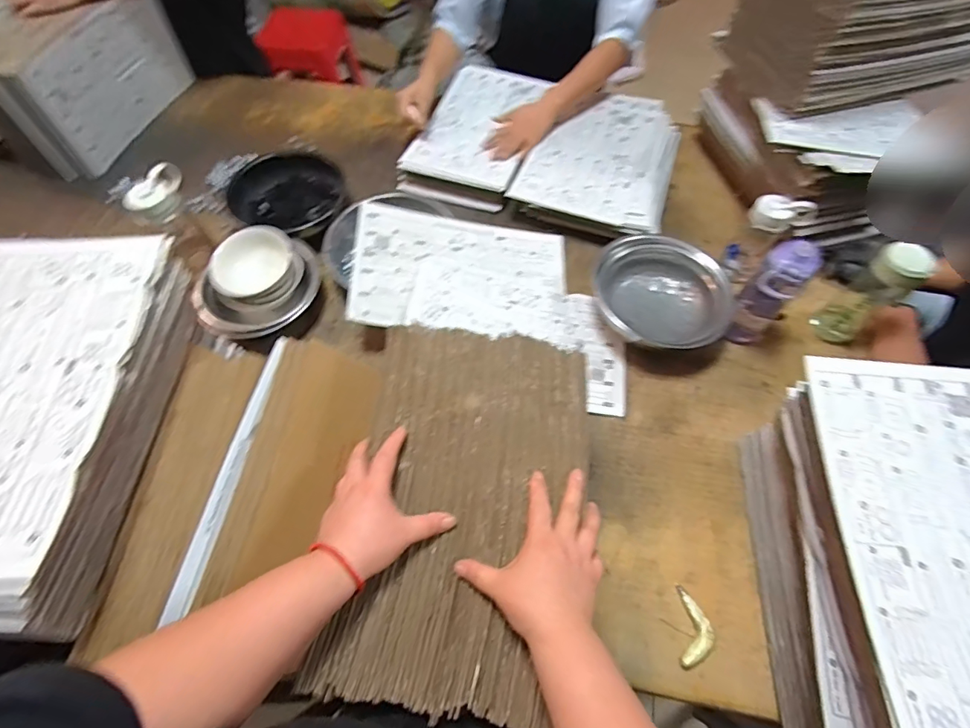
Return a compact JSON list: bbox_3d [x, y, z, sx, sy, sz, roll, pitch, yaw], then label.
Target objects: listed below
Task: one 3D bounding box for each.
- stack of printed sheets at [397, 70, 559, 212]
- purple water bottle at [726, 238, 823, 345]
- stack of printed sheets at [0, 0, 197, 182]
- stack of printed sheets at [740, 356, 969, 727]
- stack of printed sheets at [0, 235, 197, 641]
[{"bbox_3d":[-0.018,-0.534,1.109,0.247,0.065,0.415,18,62,9],"label":"stack of printed sheets"},{"bbox_3d":[0.476,-0.113,0.801,0.078,0.216,0.072,-29,65,-16],"label":"purple water bottle"},{"bbox_3d":[-0.918,-0.664,1.058,0.216,0.246,0.393,21,63,10],"label":"stack of printed sheets"},{"bbox_3d":[0.485,0.250,0.554,0.255,0.251,0.419,6,61,2],"label":"stack of printed sheets"},{"bbox_3d":[-0.511,0.058,0.529,0.247,0.110,0.425,0,61,-1],"label":"stack of printed sheets"}]

